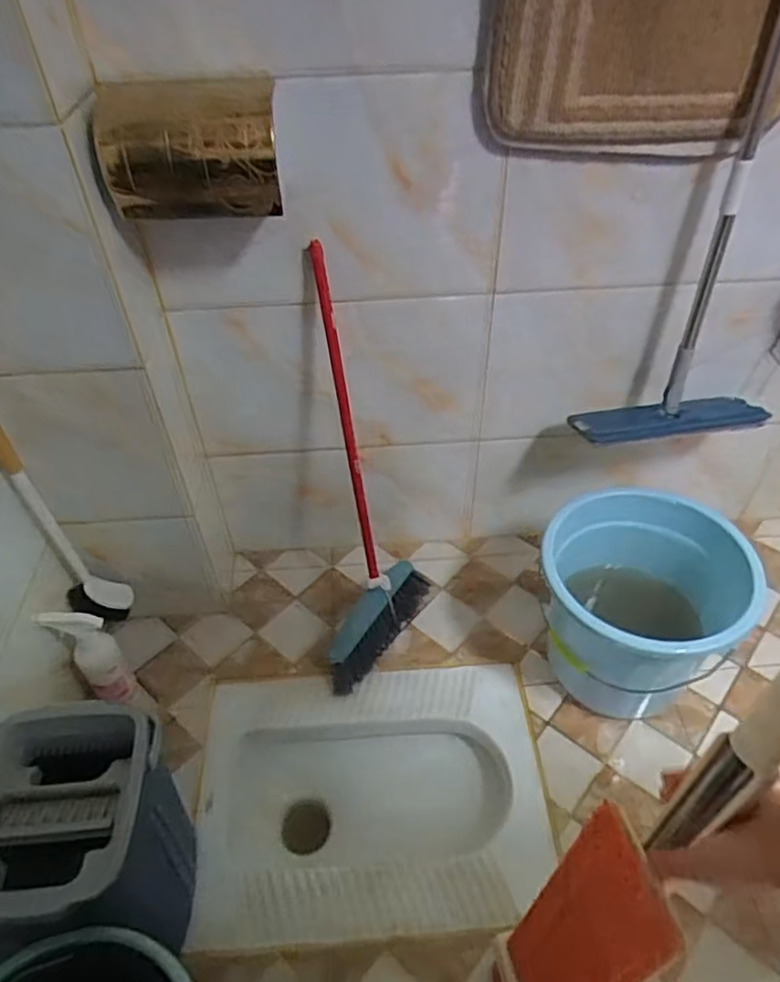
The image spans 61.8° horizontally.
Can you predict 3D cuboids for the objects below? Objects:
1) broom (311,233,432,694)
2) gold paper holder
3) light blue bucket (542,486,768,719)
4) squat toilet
[{"bbox_3d":[-0.061,-0.028,1.147,0.227,0.763,0.148,-12,20,-9],"label":"broom"},{"bbox_3d":[-0.248,-0.428,0.810,0.215,0.137,0.115,-4,45,-3],"label":"gold paper holder"},{"bbox_3d":[0.409,0.204,1.102,0.301,0.312,0.294,-2,45,2],"label":"light blue bucket"},{"bbox_3d":[-0.028,0.550,1.131,0.556,0.229,0.411,-3,45,-2],"label":"squat toilet"}]

